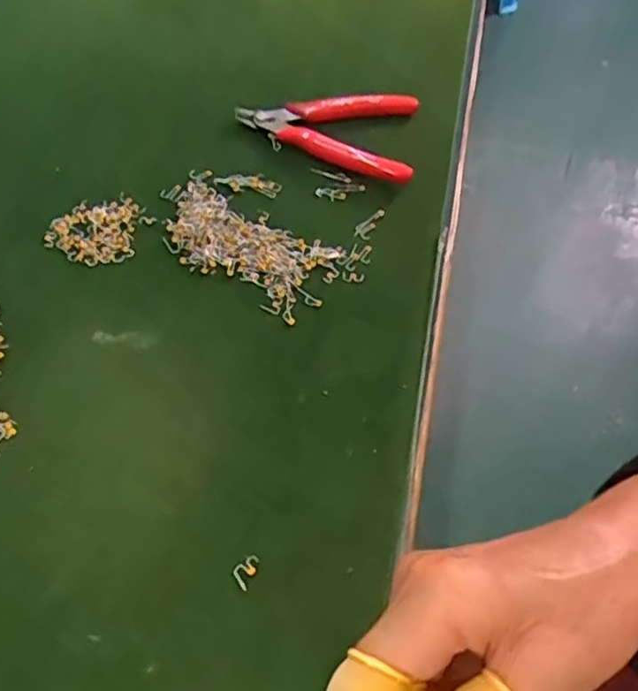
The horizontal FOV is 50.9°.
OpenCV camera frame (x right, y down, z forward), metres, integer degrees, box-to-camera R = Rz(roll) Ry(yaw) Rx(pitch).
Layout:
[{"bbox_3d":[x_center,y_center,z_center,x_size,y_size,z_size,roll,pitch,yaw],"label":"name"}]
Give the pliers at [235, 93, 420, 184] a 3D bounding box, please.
[{"bbox_3d":[0.013,-0.152,0.456,0.121,0.016,0.070,21,57,11],"label":"pliers"}]

